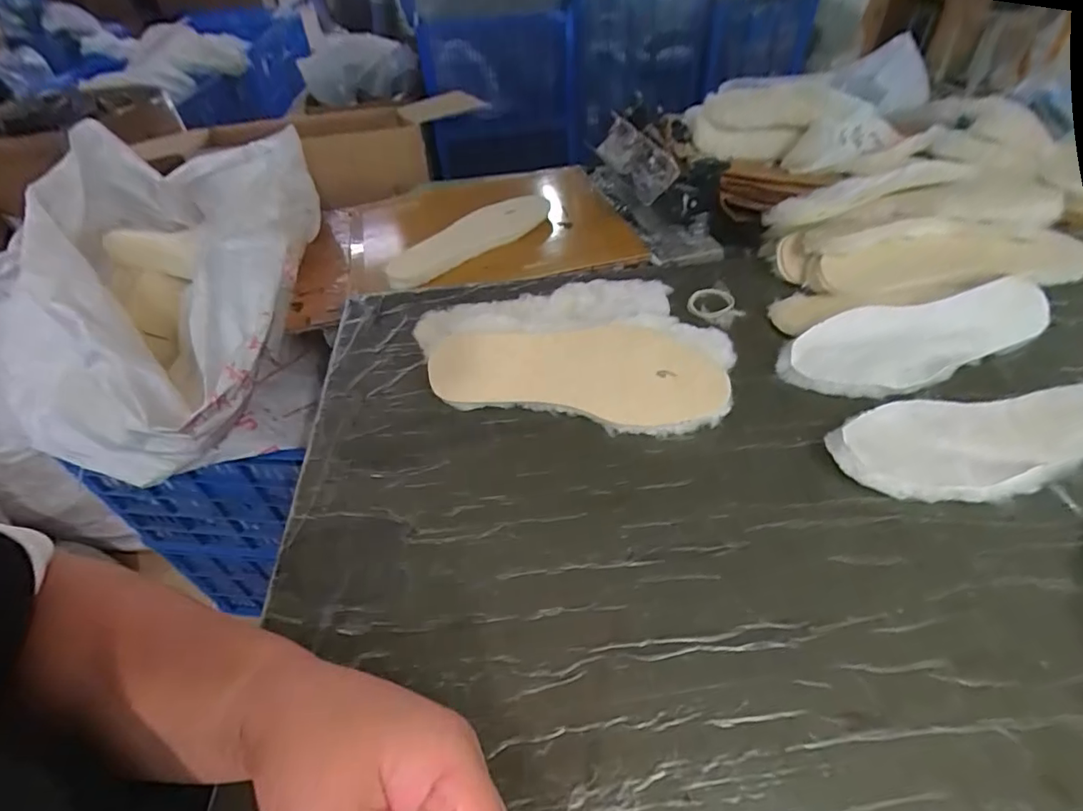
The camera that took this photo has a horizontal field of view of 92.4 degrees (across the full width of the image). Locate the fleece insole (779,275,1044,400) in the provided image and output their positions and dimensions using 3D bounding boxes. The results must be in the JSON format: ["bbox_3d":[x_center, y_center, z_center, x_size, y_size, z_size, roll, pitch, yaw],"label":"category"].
[{"bbox_3d":[0.380,-0.062,0.514,0.277,0.026,0.090,-12,72,0],"label":"fleece insole"}]

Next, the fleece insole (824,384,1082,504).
[{"bbox_3d":[0.385,0.035,0.441,0.277,0.029,0.097,-4,45,-2],"label":"fleece insole"}]

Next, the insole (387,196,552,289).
[{"bbox_3d":[-0.098,-0.253,0.755,0.294,0.021,0.083,-35,53,-29],"label":"insole"}]

